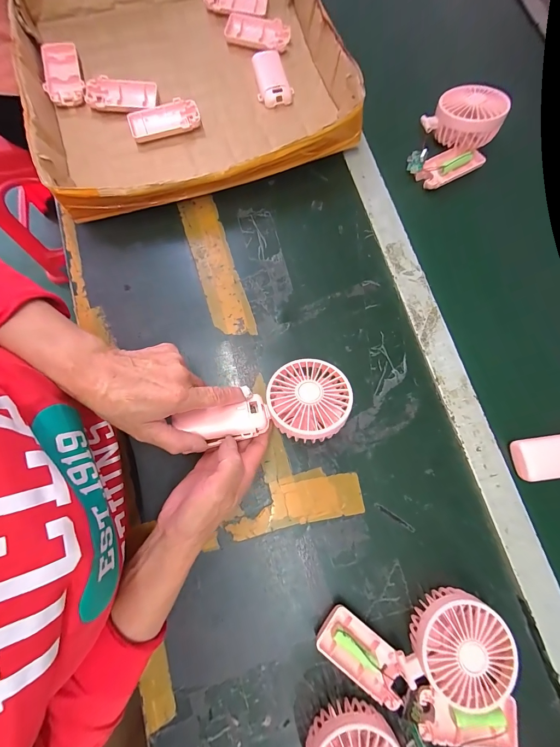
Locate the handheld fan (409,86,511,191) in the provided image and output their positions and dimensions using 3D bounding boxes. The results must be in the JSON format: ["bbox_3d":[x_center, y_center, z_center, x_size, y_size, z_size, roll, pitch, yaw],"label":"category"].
[{"bbox_3d":[0.239,-0.323,0.416,0.095,0.050,0.130,41,80,7],"label":"handheld fan"}]

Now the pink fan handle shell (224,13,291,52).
[{"bbox_3d":[-0.033,-0.513,0.461,0.095,0.016,0.045,15,78,1],"label":"pink fan handle shell"}]

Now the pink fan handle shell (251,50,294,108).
[{"bbox_3d":[-0.012,-0.433,0.450,0.049,0.017,0.094,-8,79,-3],"label":"pink fan handle shell"}]

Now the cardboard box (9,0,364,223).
[{"bbox_3d":[-0.129,-0.408,0.427,0.406,0.077,0.368,-21,80,-6],"label":"cardboard box"}]

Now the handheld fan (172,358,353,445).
[{"bbox_3d":[-0.013,0.038,0.317,0.172,0.037,0.083,-15,79,-8],"label":"handheld fan"}]

